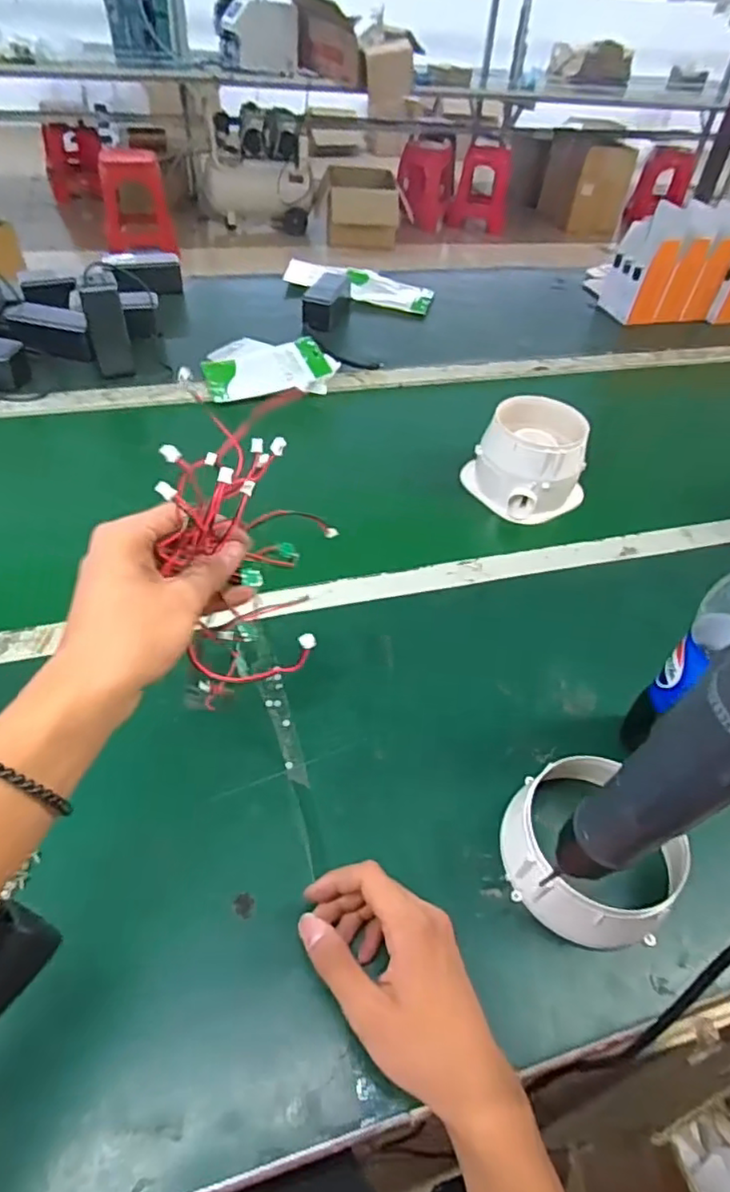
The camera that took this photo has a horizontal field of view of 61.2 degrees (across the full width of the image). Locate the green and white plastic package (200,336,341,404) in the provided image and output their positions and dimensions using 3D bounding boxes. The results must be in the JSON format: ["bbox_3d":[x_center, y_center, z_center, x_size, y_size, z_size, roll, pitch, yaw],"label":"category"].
[{"bbox_3d":[-0.151,-0.364,0.971,0.202,0.043,0.170,-8,48,-12],"label":"green and white plastic package"}]

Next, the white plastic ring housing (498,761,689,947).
[{"bbox_3d":[0.170,0.188,0.470,0.128,0.054,0.137,3,46,-3],"label":"white plastic ring housing"}]

